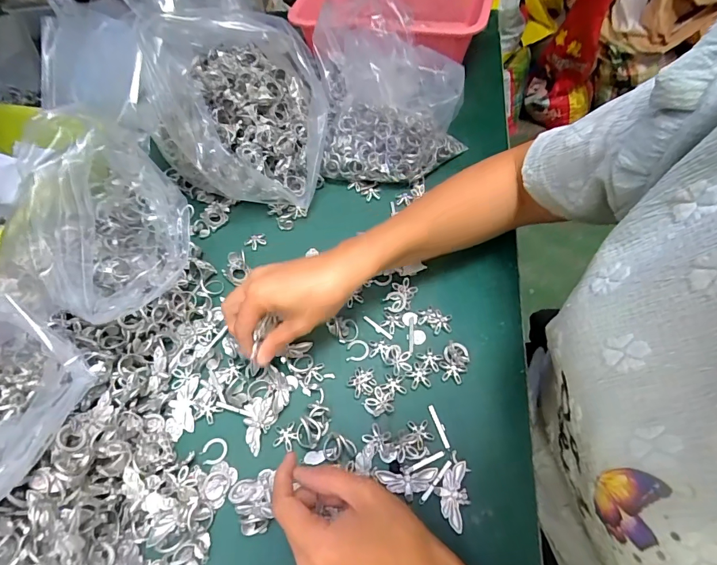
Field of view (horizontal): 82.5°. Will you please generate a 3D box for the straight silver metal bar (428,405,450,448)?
[{"bbox_3d":[0.070,0.122,0.350,0.006,0.004,0.037,-16,57,-9],"label":"straight silver metal bar"}]

